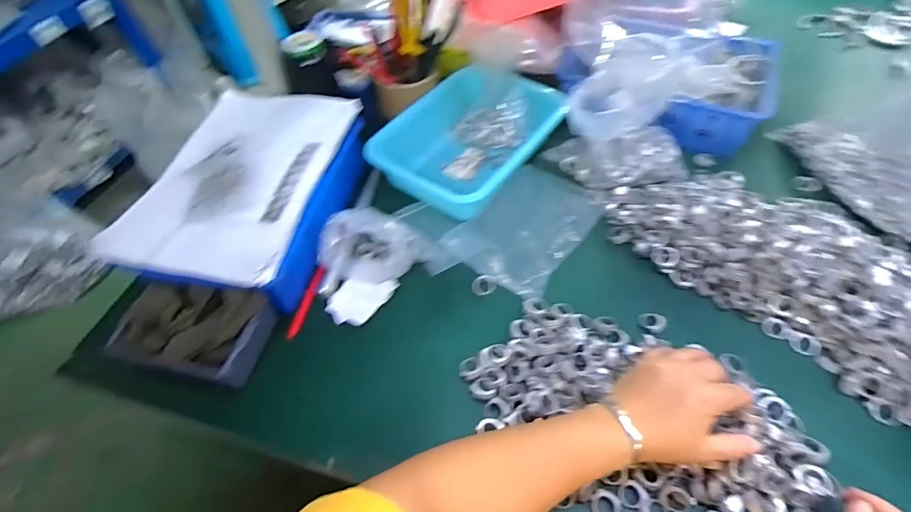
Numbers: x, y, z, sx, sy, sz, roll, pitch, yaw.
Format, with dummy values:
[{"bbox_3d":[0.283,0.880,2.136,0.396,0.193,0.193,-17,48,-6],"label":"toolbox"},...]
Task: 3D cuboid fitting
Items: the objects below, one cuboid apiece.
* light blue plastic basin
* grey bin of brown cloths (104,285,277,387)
[{"bbox_3d":[0.016,-0.169,0.650,0.198,0.089,0.254,27,60,23],"label":"light blue plastic basin"},{"bbox_3d":[-0.298,0.088,0.494,0.161,0.066,0.101,10,54,12],"label":"grey bin of brown cloths"}]

